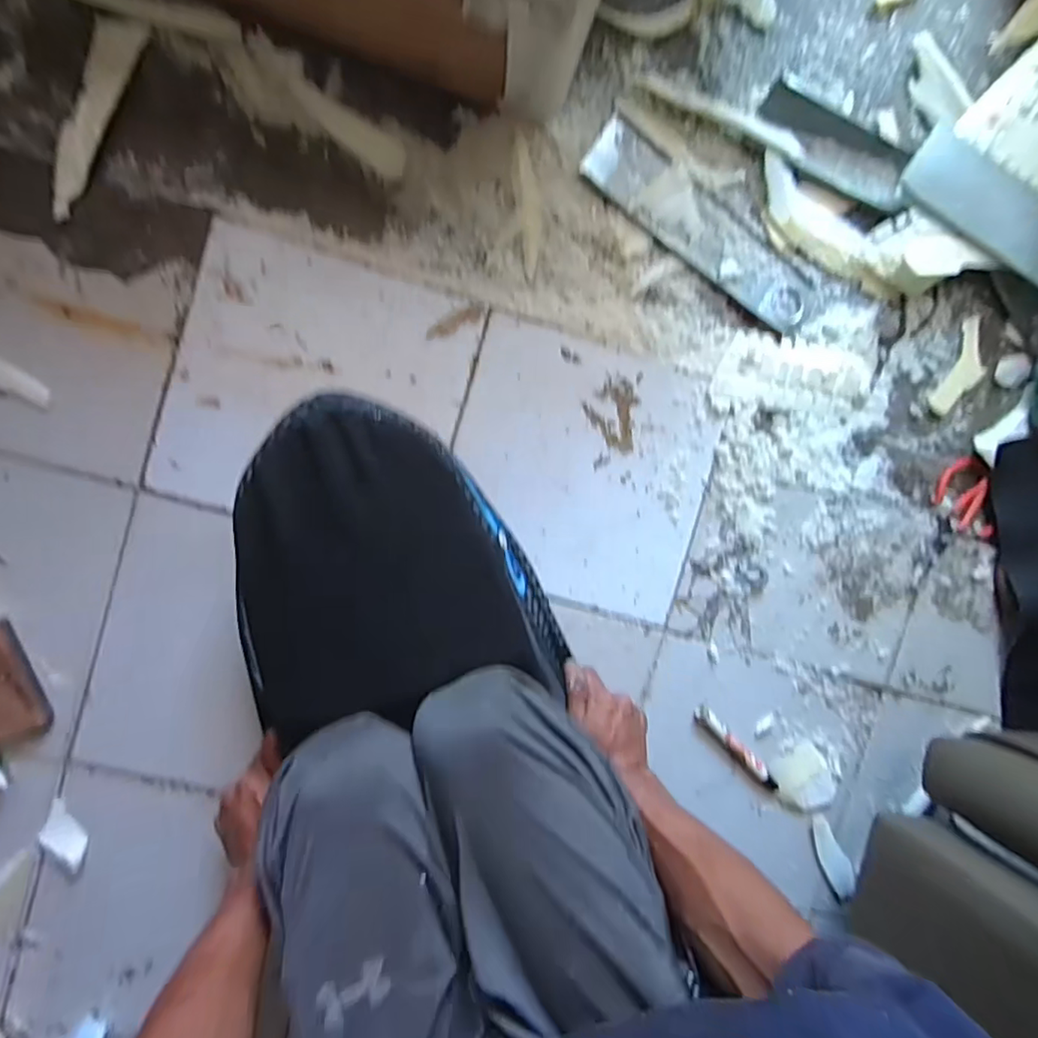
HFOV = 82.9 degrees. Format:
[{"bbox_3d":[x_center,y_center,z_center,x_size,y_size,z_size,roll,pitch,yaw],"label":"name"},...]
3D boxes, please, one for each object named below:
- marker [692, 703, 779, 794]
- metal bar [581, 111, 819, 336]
[{"bbox_3d":[0.266,0.279,0.708,0.020,0.016,0.147,-45,99,-2],"label":"marker"},{"bbox_3d":[0.211,-0.326,0.665,0.304,0.009,0.079,35,90,-9],"label":"metal bar"}]

